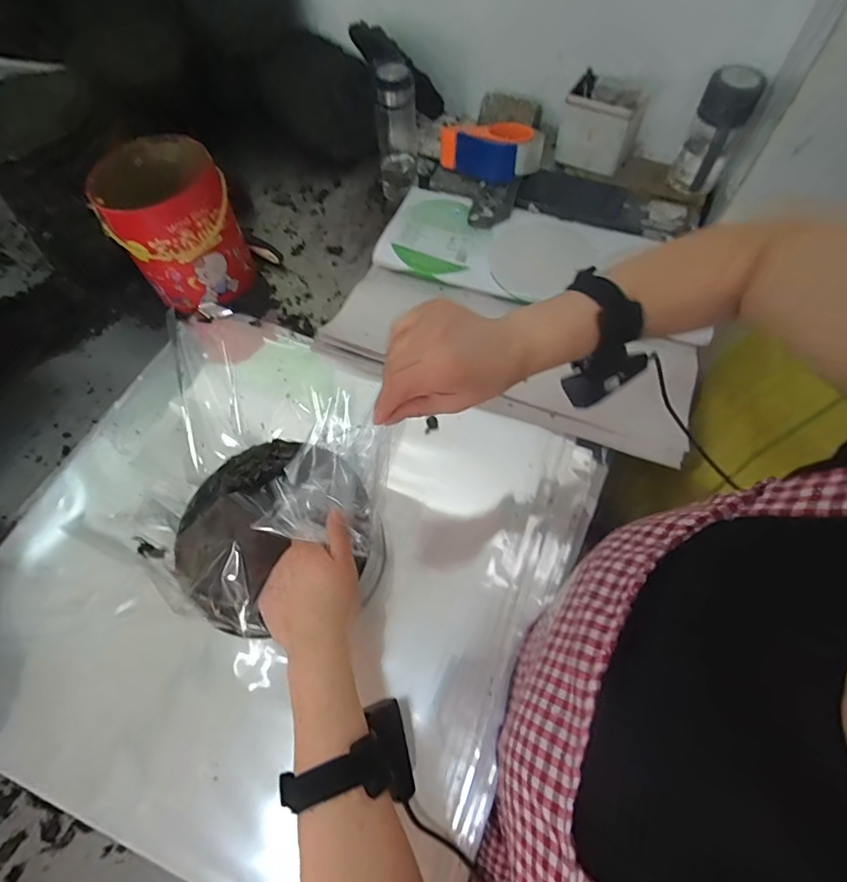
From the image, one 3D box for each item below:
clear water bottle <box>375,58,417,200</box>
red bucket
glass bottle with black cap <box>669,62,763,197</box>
[{"bbox_3d":[-0.045,-0.533,0.821,0.064,0.205,0.069,-1,61,0],"label":"clear water bottle"},{"bbox_3d":[-0.370,-0.327,0.711,0.164,0.162,0.174,0,61,1],"label":"red bucket"},{"bbox_3d":[0.475,-0.509,0.766,0.080,0.155,0.079,25,65,14],"label":"glass bottle with black cap"}]

